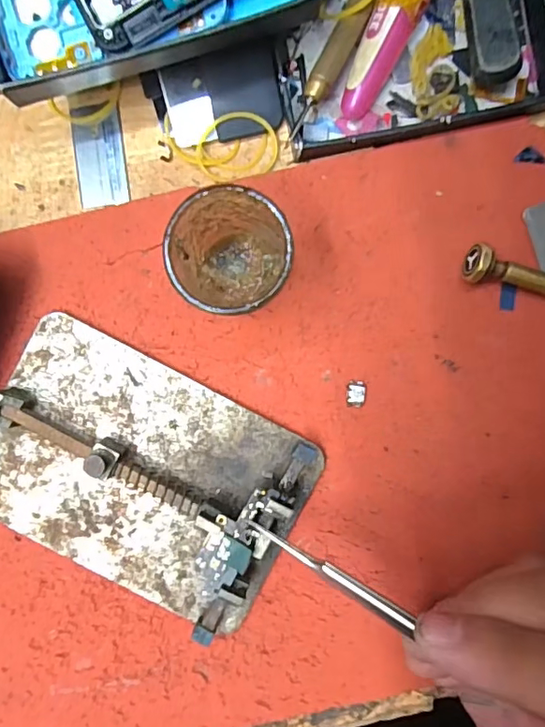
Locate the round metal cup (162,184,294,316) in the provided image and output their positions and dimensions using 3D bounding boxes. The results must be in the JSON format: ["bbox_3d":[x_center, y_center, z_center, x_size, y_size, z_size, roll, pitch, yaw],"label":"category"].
[{"bbox_3d":[-0.013,-0.038,0.173,0.035,0.049,0.037,-4,92,0],"label":"round metal cup"}]

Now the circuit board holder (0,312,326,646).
[{"bbox_3d":[-0.049,0.042,0.190,0.116,0.018,0.079,28,91,-1],"label":"circuit board holder"}]

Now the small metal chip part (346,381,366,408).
[{"bbox_3d":[0.031,0.012,0.197,0.008,0.004,0.010,3,92,-1],"label":"small metal chip part"}]

